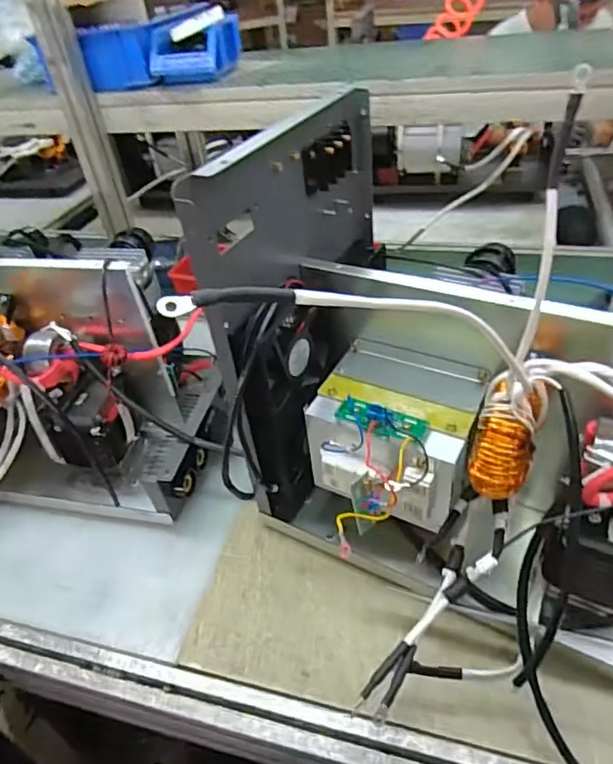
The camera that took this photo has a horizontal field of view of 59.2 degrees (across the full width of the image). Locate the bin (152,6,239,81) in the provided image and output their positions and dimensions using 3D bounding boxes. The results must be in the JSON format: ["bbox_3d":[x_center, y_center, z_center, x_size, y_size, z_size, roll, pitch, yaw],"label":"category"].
[{"bbox_3d":[-0.174,-0.528,0.842,0.108,0.081,0.131,3,41,12],"label":"bin"}]

